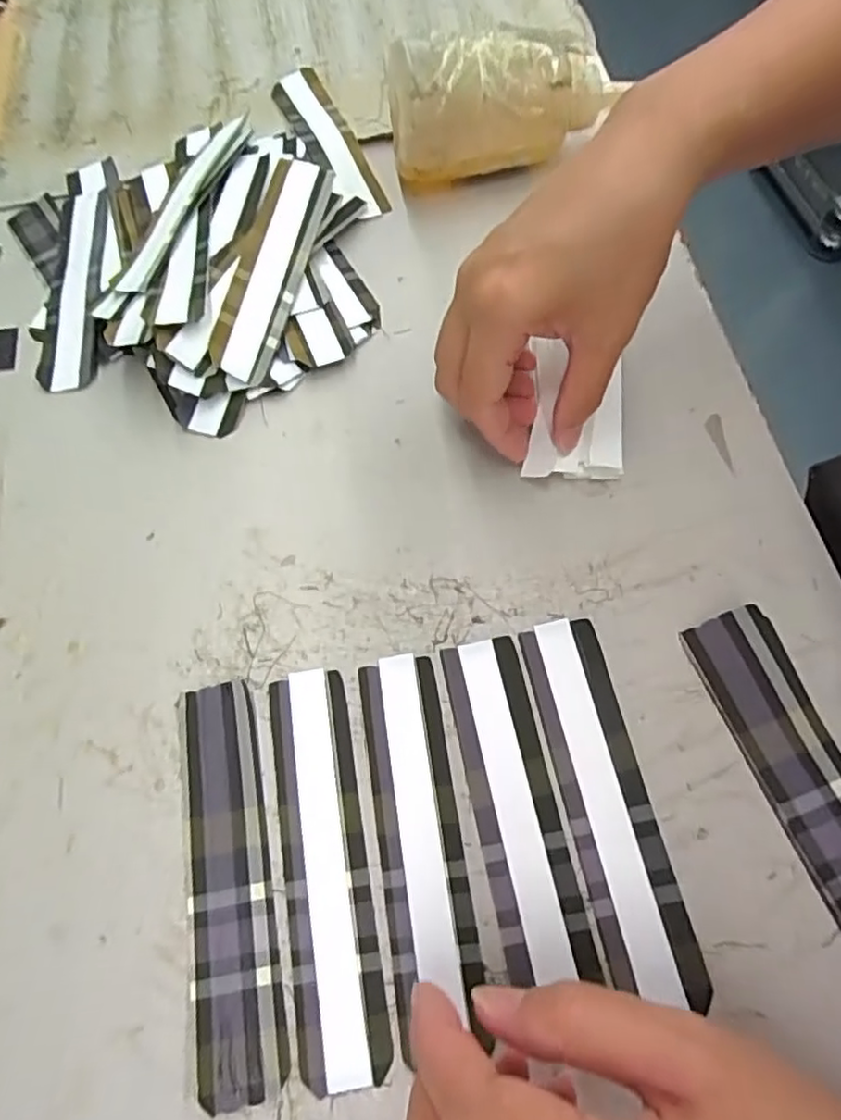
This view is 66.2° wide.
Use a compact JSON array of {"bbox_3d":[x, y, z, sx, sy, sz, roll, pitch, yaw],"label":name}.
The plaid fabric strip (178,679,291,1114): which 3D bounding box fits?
[{"bbox_3d":[-0.073,0.117,0.242,0.030,0.004,0.141,-12,67,-3],"label":"plaid fabric strip"}]

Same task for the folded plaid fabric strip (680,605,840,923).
[{"bbox_3d":[0.148,0.087,0.237,0.034,0.012,0.146,-20,67,-6],"label":"folded plaid fabric strip"}]

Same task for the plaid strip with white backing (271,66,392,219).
[{"bbox_3d":[-0.059,-0.264,0.402,0.030,0.009,0.140,-23,67,-7],"label":"plaid strip with white backing"}]

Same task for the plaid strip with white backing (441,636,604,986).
[{"bbox_3d":[0.035,0.091,0.250,0.032,0.004,0.122,-11,66,-2],"label":"plaid strip with white backing"}]

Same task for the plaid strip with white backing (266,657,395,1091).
[{"bbox_3d":[-0.037,0.113,0.246,0.031,0.006,0.142,-10,66,-2],"label":"plaid strip with white backing"}]

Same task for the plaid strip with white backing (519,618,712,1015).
[{"bbox_3d":[0.071,0.088,0.248,0.033,0.005,0.135,-13,65,2],"label":"plaid strip with white backing"}]

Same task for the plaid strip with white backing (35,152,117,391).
[{"bbox_3d":[-0.198,-0.171,0.370,0.035,0.014,0.171,-7,66,-1],"label":"plaid strip with white backing"}]

